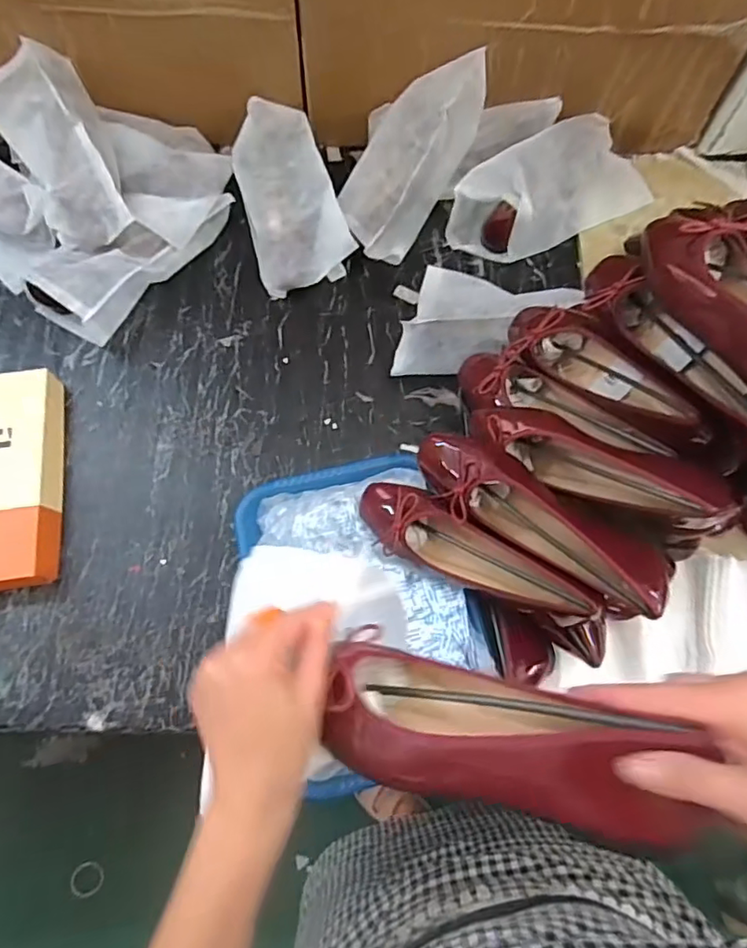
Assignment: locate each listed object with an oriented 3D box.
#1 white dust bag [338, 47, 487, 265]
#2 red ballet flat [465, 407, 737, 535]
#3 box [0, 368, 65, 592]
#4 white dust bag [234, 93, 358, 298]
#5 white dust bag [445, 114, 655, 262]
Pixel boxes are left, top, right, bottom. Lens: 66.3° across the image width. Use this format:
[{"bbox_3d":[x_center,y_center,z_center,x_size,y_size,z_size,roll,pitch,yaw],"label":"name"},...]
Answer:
[{"bbox_3d":[0.056,-0.454,0.829,0.111,0.101,0.271,37,103,11],"label":"white dust bag"},{"bbox_3d":[0.209,-0.010,0.560,0.254,0.063,0.072,27,71,31],"label":"red ballet flat"},{"bbox_3d":[-0.465,0.008,0.714,0.131,0.052,0.278,-7,71,-3],"label":"box"},{"bbox_3d":[-0.130,-0.420,0.857,0.136,0.075,0.278,-16,84,-6],"label":"white dust bag"},{"bbox_3d":[0.260,-0.421,0.845,0.299,0.088,0.140,-26,73,-9],"label":"white dust bag"}]

